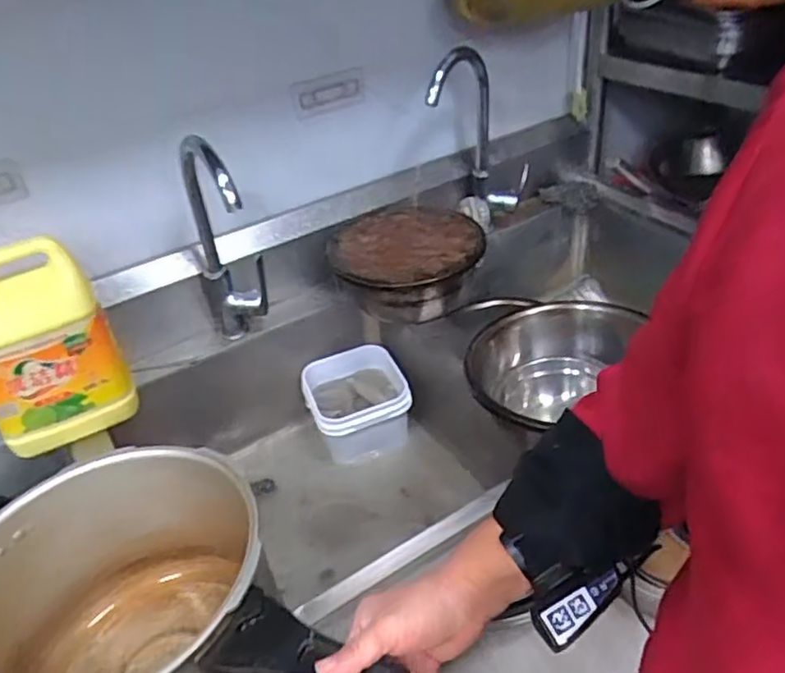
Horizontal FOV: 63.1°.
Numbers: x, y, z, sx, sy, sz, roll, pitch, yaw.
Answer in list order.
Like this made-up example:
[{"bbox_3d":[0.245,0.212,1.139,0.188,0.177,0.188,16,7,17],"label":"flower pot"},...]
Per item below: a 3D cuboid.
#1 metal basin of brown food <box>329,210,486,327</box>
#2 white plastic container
[{"bbox_3d":[0.028,-0.132,1.143,0.254,0.101,0.267,-5,36,3],"label":"metal basin of brown food"},{"bbox_3d":[-0.064,0.130,1.212,0.182,0.125,0.180,-17,37,-13],"label":"white plastic container"}]

